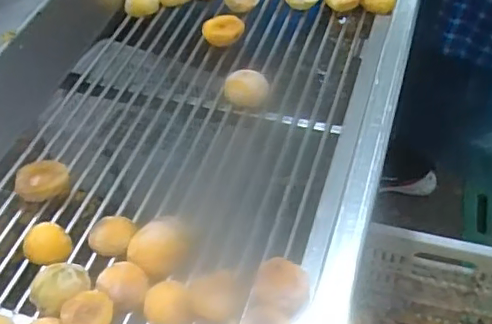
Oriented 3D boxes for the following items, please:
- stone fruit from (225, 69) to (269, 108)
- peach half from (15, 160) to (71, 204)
[{"bbox_3d":[0.002,-0.108,0.830,0.061,0.032,0.054,-2,50,0],"label":"stone fruit"},{"bbox_3d":[-0.256,0.025,0.727,0.063,0.029,0.052,-22,53,-16],"label":"peach half"}]

